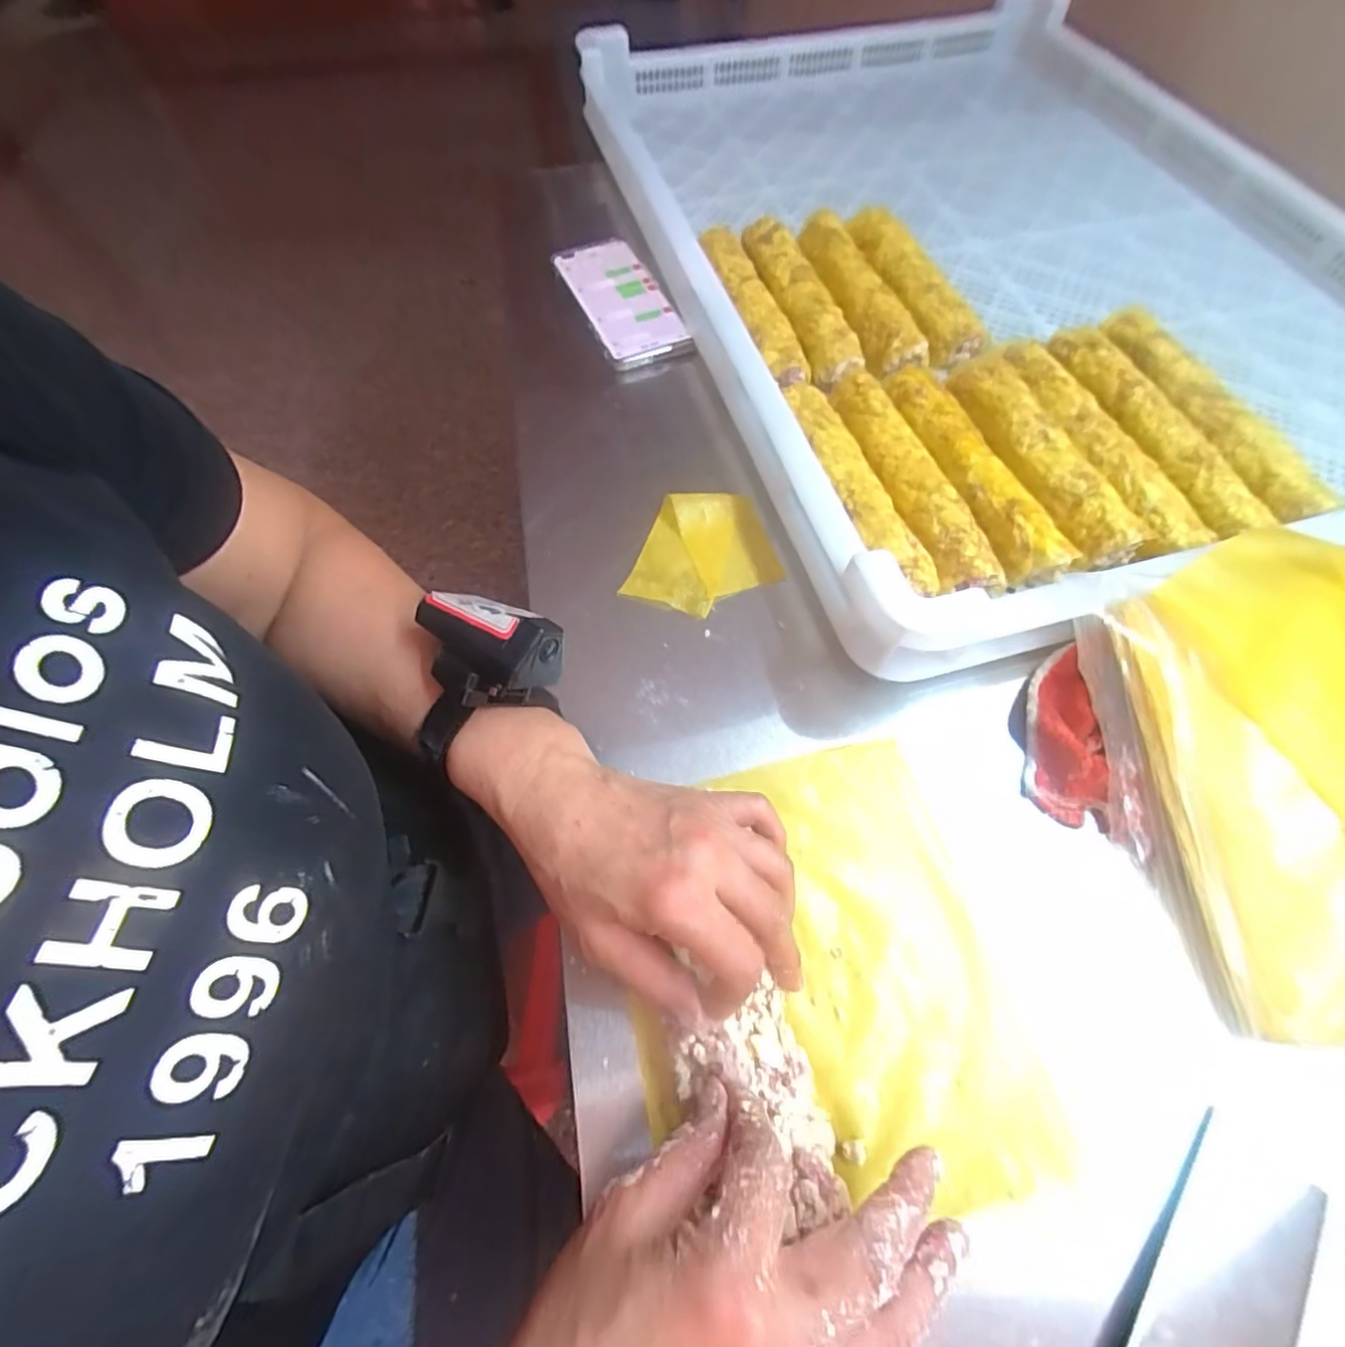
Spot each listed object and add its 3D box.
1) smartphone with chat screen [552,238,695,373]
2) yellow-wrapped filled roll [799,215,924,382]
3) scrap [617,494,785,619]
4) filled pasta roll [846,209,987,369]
[{"bbox_3d":[-0.044,-0.318,0.514,0.067,0.016,0.160,-27,69,-3],"label":"smartphone with chat screen"},{"bbox_3d":[0.153,-0.308,0.492,0.040,0.035,0.189,-14,64,-7],"label":"yellow-wrapped filled roll"},{"bbox_3d":[0.025,-0.081,0.402,0.090,0.008,0.096,18,65,9],"label":"scrap"},{"bbox_3d":[0.196,-0.319,0.494,0.047,0.037,0.180,-14,64,-7],"label":"filled pasta roll"}]

